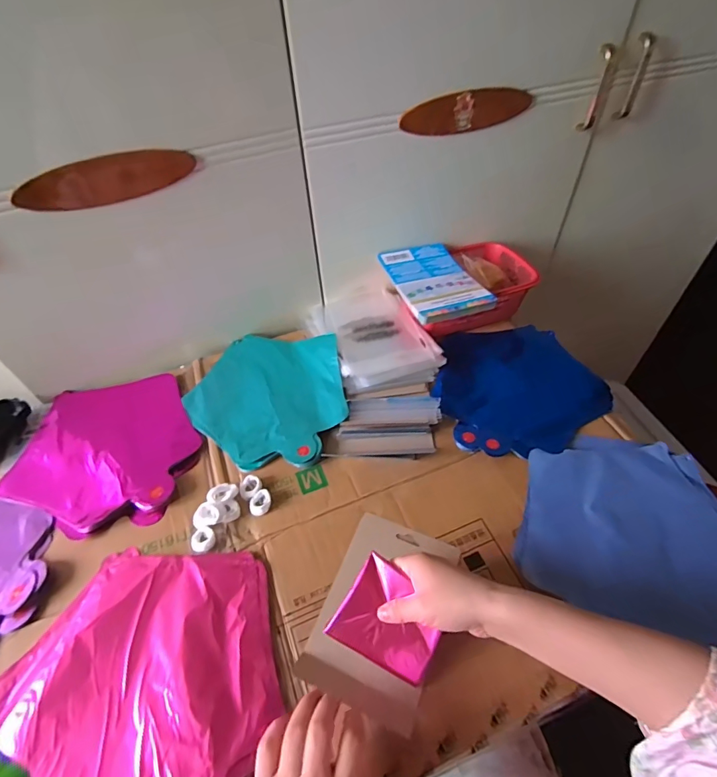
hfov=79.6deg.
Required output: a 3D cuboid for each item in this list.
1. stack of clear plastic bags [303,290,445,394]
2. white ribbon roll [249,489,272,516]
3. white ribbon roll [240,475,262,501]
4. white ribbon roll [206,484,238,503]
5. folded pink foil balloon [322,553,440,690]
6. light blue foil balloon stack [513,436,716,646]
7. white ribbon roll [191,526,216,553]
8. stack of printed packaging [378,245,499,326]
[{"bbox_3d":[0.021,-0.085,0.679,0.151,0.028,0.224,-18,50,-13],"label":"stack of clear plastic bags"},{"bbox_3d":[-0.113,0.133,0.499,0.025,0.009,0.028,-16,50,-12],"label":"white ribbon roll"},{"bbox_3d":[-0.129,0.117,0.514,0.027,0.010,0.029,-1,49,1],"label":"white ribbon roll"},{"bbox_3d":[-0.158,0.126,0.506,0.034,0.020,0.024,-21,51,-15],"label":"white ribbon roll"},{"bbox_3d":[0.031,0.217,0.403,0.092,0.008,0.082,30,84,15],"label":"folded pink foil balloon"},{"bbox_3d":[0.312,0.148,0.476,0.243,0.014,0.206,12,50,13],"label":"light blue foil balloon stack"},{"bbox_3d":[-0.172,0.167,0.475,0.025,0.007,0.025,-1,49,1],"label":"white ribbon roll"},{"bbox_3d":[0.114,-0.168,0.652,0.119,0.018,0.184,-15,50,-9],"label":"stack of printed packaging"}]

